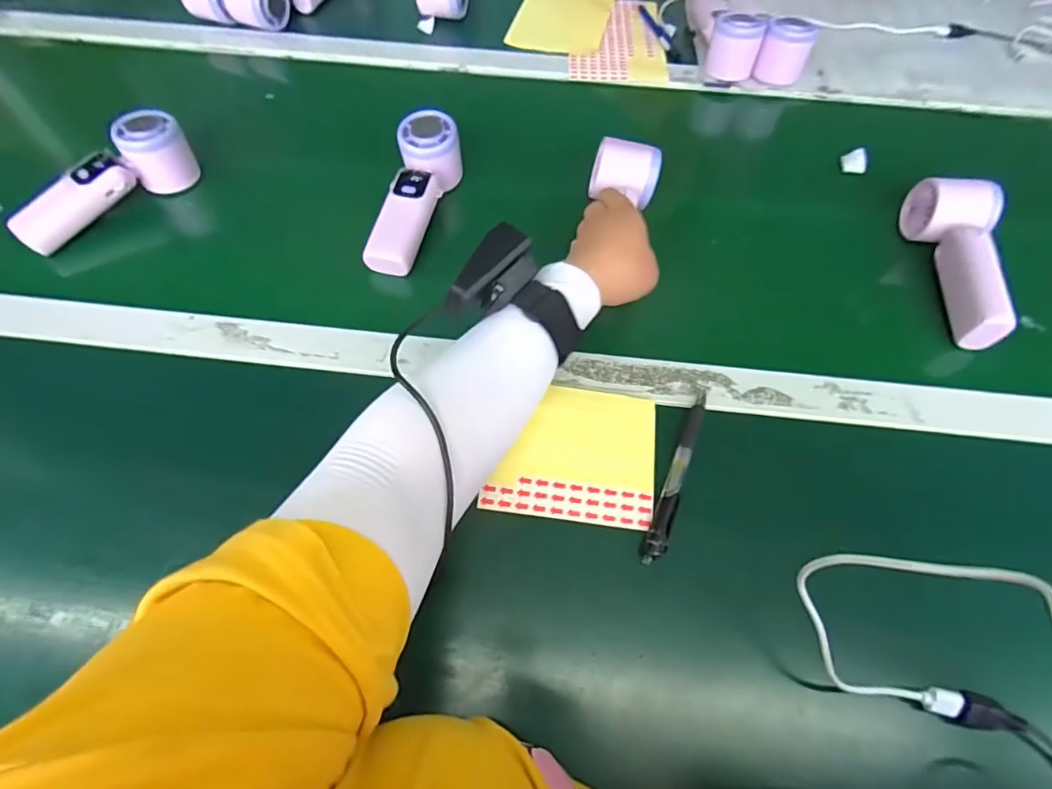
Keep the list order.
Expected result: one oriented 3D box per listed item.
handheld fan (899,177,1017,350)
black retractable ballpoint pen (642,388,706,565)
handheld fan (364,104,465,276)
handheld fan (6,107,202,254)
[{"bbox_3d":[0.380,-0.123,0.455,0.052,0.050,0.170,11,61,5],"label":"handheld fan"},{"bbox_3d":[0.109,0.053,0.374,0.014,0.008,0.143,21,62,10],"label":"black retractable ballpoint pen"},{"bbox_3d":[-0.104,-0.186,0.488,0.052,0.061,0.164,11,61,5],"label":"handheld fan"},{"bbox_3d":[-0.392,-0.198,0.487,0.043,0.058,0.165,33,65,16],"label":"handheld fan"}]

